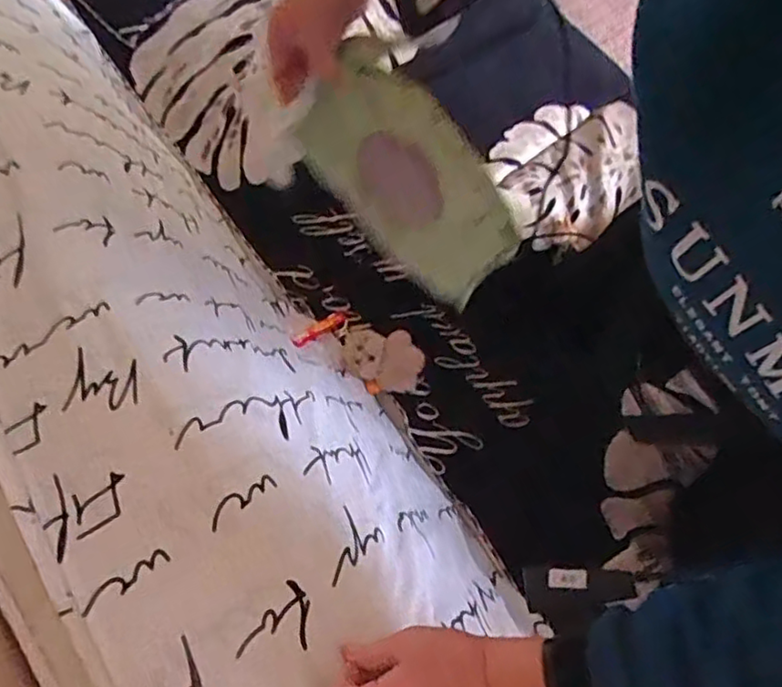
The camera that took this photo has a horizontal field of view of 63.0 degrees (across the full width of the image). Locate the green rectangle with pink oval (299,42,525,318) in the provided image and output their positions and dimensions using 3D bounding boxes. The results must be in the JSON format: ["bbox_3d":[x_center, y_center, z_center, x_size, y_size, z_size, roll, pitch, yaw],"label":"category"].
[{"bbox_3d":[0.016,-0.152,0.608,0.231,0.132,0.018,43,32,-12],"label":"green rectangle with pink oval"}]

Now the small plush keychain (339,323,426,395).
[{"bbox_3d":[-0.013,0.018,0.843,0.120,0.044,0.080,23,72,11],"label":"small plush keychain"}]

